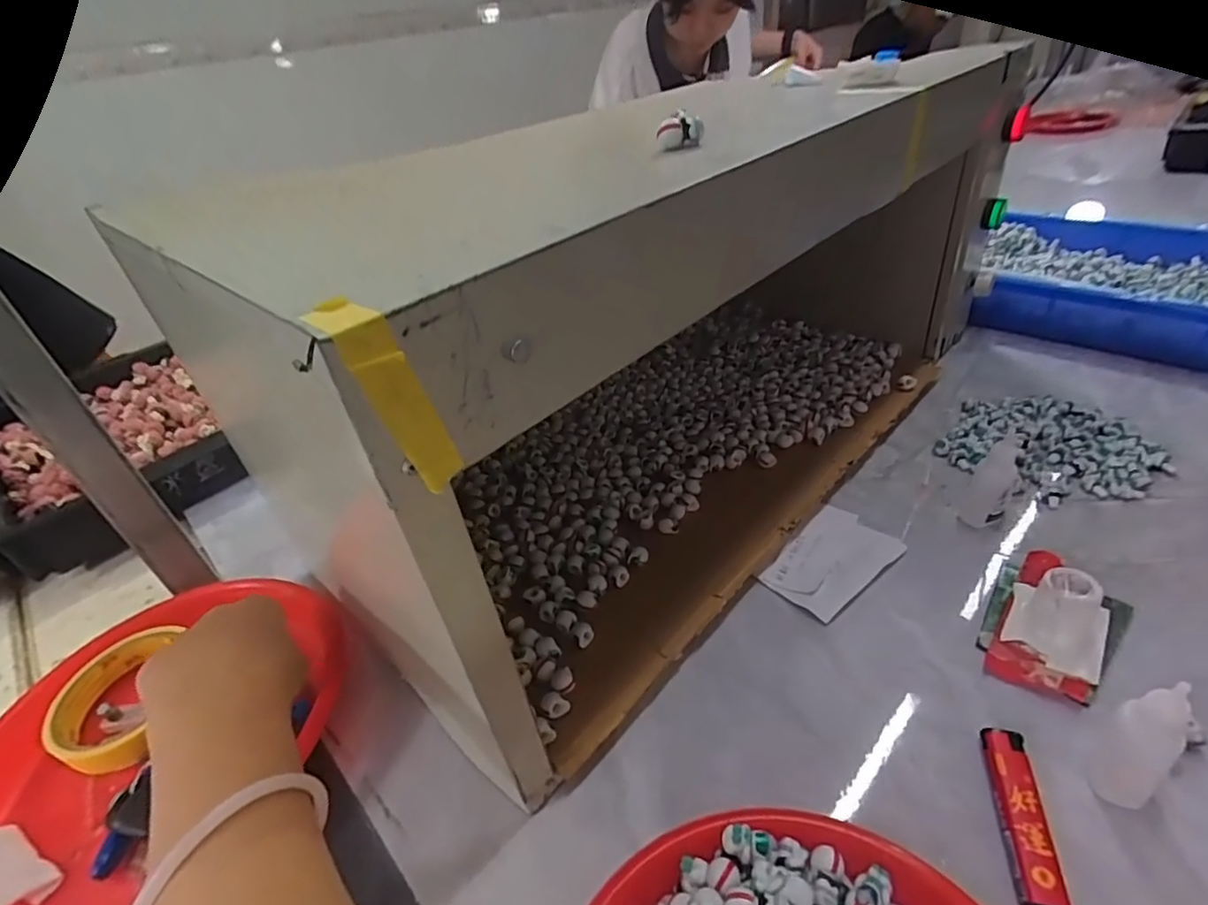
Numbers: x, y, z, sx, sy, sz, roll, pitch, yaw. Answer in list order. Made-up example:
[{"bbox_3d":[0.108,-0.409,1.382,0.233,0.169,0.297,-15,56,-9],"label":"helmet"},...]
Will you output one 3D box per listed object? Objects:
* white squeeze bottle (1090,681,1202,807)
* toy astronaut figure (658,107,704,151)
[{"bbox_3d":[0.252,0.131,0.265,0.033,0.070,0.027,-22,37,-17],"label":"white squeeze bottle"},{"bbox_3d":[0.039,-0.167,0.299,0.023,0.016,0.015,-5,36,8],"label":"toy astronaut figure"}]

